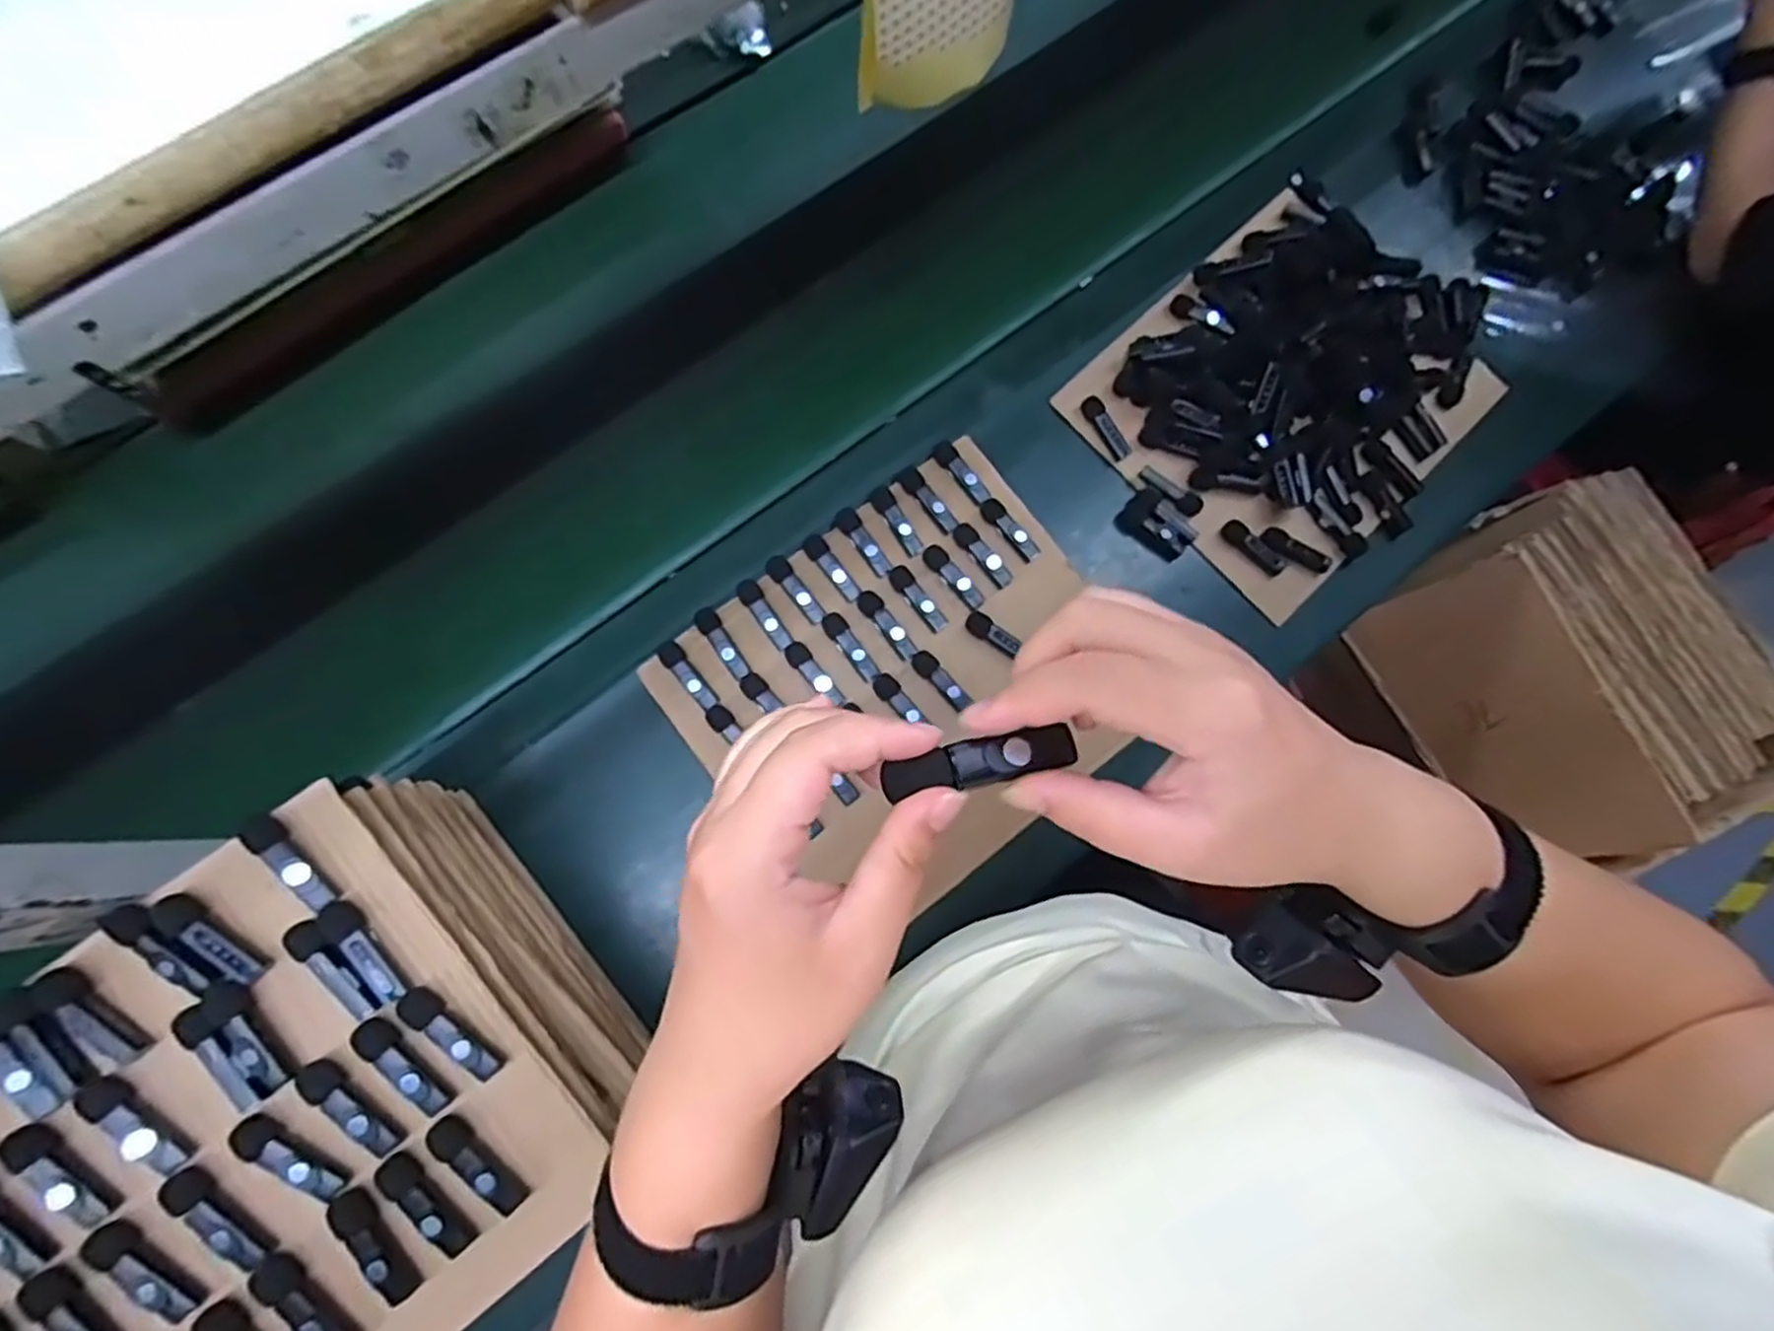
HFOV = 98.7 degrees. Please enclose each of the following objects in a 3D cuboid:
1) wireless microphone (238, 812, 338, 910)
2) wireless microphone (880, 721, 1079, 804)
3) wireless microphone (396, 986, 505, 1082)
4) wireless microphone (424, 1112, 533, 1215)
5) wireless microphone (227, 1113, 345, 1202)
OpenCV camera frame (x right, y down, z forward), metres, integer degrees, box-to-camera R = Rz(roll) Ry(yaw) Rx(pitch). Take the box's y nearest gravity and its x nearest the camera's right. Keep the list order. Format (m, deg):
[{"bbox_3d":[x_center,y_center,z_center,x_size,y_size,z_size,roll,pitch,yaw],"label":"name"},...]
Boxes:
[{"bbox_3d":[-0.340,0.110,0.432,0.017,0.013,0.066,-40,82,-9],"label":"wireless microphone"},{"bbox_3d":[0.032,0.031,0.247,0.061,0.012,0.015,-9,78,-17],"label":"wireless microphone"},{"bbox_3d":[-0.248,0.209,0.432,0.066,0.016,0.018,39,79,7],"label":"wireless microphone"},{"bbox_3d":[-0.229,0.280,0.428,0.015,0.022,0.064,-42,82,-10],"label":"wireless microphone"},{"bbox_3d":[-0.327,0.268,0.416,0.062,0.015,0.020,34,79,6],"label":"wireless microphone"}]

